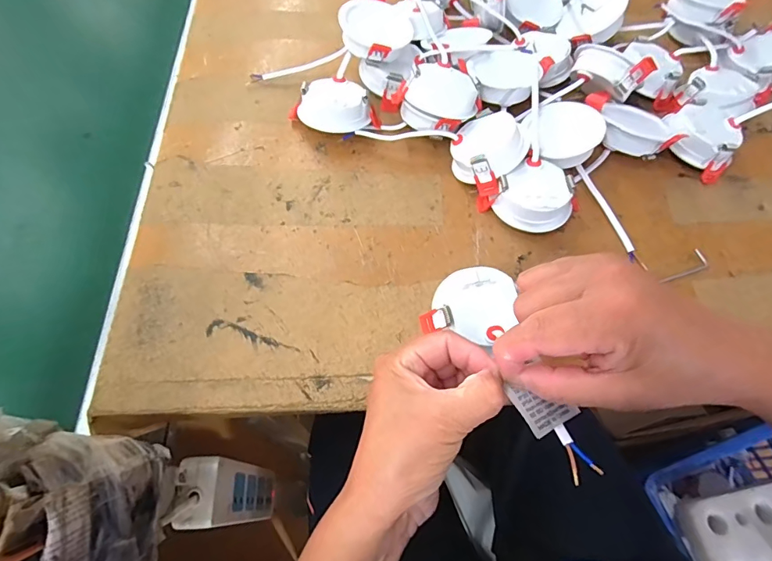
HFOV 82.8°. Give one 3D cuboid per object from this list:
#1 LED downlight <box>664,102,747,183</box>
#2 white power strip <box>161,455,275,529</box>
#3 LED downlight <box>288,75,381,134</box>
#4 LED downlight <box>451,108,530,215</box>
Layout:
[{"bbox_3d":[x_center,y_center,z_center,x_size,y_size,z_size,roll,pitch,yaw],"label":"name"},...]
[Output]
[{"bbox_3d":[0.307,-0.140,0.427,0.072,0.034,0.064,39,71,16],"label":"LED downlight"},{"bbox_3d":[-0.160,0.225,0.466,0.040,0.213,0.059,2,63,1],"label":"white power strip"},{"bbox_3d":[-0.050,-0.170,0.431,0.069,0.038,0.067,0,65,0],"label":"LED downlight"},{"bbox_3d":[0.091,-0.116,0.400,0.062,0.038,0.080,35,89,21],"label":"LED downlight"}]

